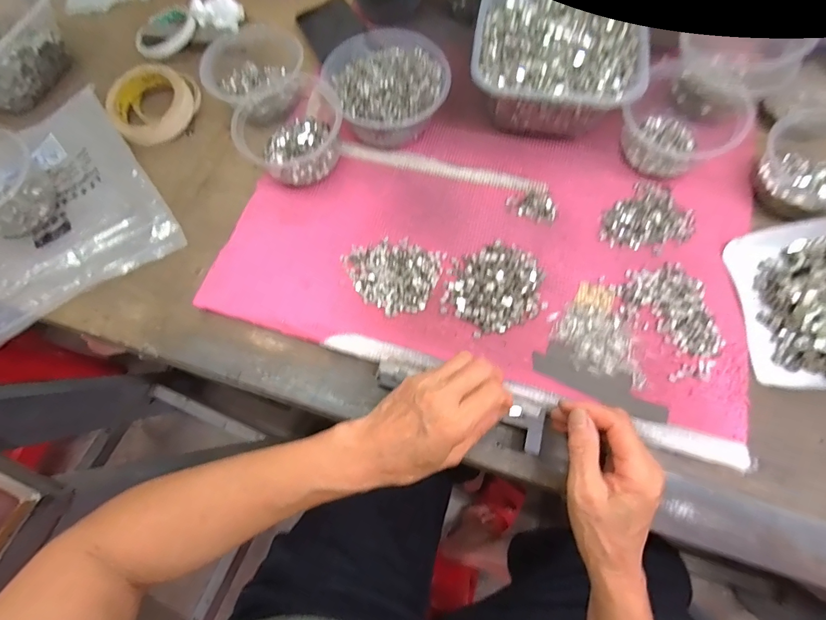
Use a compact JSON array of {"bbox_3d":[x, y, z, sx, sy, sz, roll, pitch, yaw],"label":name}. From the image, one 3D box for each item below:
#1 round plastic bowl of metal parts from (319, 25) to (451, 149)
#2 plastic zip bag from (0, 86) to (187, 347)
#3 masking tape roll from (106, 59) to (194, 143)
[{"bbox_3d":[-0.025,-0.248,0.464,0.123,0.058,0.130,-1,71,2],"label":"round plastic bowl of metal parts"},{"bbox_3d":[-0.426,-0.116,0.455,0.240,0.033,0.271,-36,73,-10],"label":"plastic zip bag"},{"bbox_3d":[-0.323,-0.254,0.504,0.094,0.025,0.098,-1,71,2],"label":"masking tape roll"}]

